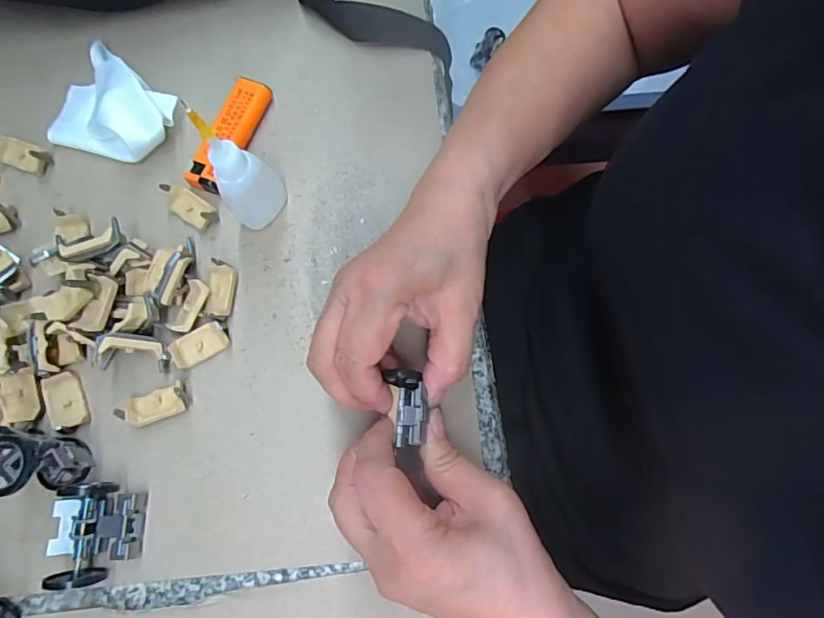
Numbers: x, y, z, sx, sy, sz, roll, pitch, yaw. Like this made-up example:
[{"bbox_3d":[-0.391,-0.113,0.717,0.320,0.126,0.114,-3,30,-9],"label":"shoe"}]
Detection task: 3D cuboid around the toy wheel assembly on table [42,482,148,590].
[{"bbox_3d":[-0.169,0.116,0.257,0.046,0.024,0.046,-4,75,0],"label":"toy wheel assembly on table"}]

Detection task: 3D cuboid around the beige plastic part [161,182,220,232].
[{"bbox_3d":[-0.140,-0.064,0.308,0.034,0.016,0.017,33,78,8],"label":"beige plastic part"}]

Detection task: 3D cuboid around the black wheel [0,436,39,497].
[{"bbox_3d":[-0.195,0.075,0.236,0.025,0.011,0.027,0,75,1],"label":"black wheel"}]

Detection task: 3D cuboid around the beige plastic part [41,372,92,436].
[{"bbox_3d":[-0.197,0.053,0.280,0.017,0.009,0.034,-26,77,-6],"label":"beige plastic part"}]

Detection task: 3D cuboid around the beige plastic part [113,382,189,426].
[{"bbox_3d":[-0.145,0.054,0.277,0.036,0.015,0.019,-20,76,-5],"label":"beige plastic part"}]

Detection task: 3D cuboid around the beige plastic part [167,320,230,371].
[{"bbox_3d":[-0.124,0.021,0.287,0.032,0.008,0.019,-31,99,-10],"label":"beige plastic part"}]

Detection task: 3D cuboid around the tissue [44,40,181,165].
[{"bbox_3d":[-0.201,-0.129,0.320,0.087,0.028,0.068,41,80,10],"label":"tissue"}]

